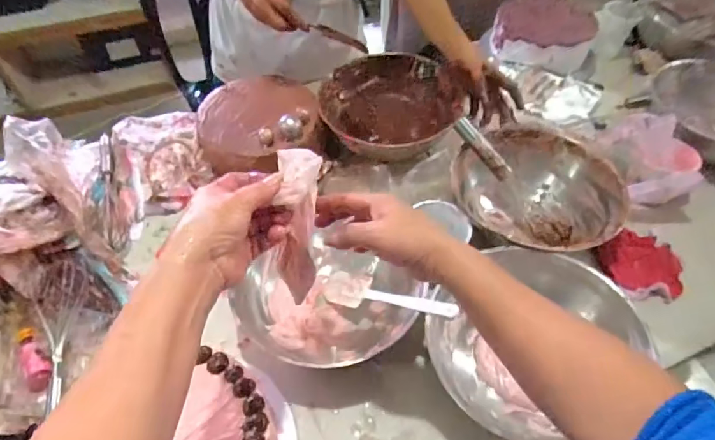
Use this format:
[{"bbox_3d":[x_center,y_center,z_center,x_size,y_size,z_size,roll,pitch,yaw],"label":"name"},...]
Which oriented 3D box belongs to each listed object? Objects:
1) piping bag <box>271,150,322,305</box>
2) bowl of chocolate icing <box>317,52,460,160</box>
[{"bbox_3d":[-0.057,0.010,0.435,0.035,0.144,0.060,9,28,7],"label":"piping bag"},{"bbox_3d":[0.045,-0.185,0.844,0.213,0.102,0.218,-2,51,-1],"label":"bowl of chocolate icing"}]

